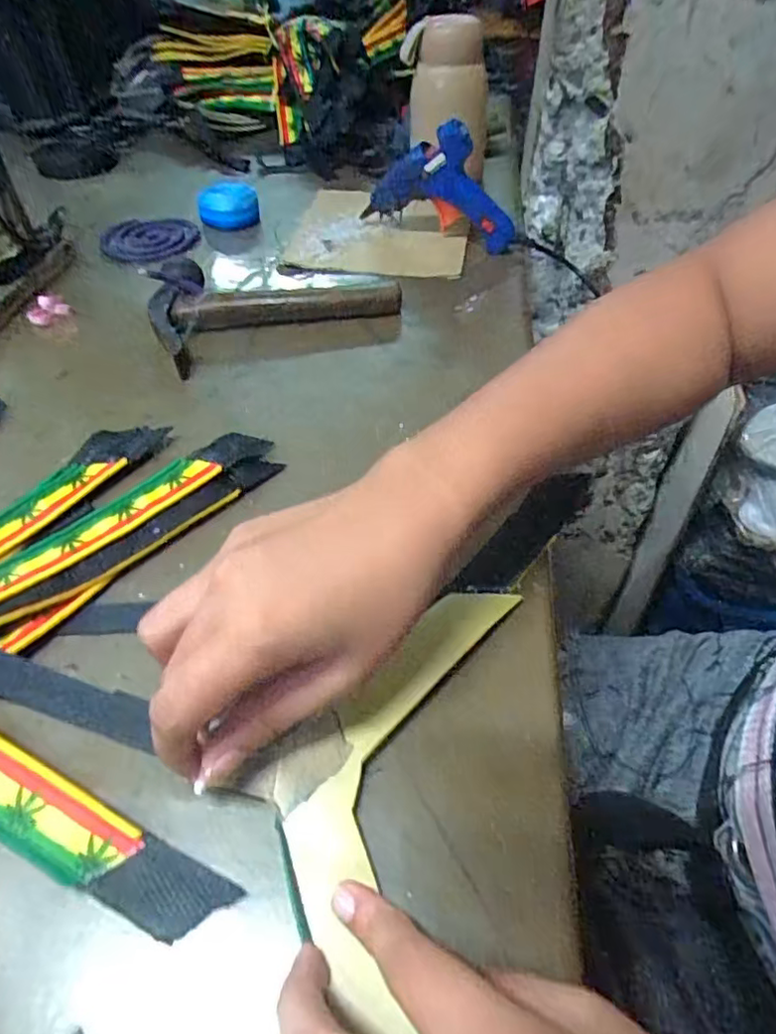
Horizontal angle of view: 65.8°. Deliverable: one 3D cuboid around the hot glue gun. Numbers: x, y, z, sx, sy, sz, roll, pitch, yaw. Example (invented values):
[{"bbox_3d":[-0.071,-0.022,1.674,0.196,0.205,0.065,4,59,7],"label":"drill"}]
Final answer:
[{"bbox_3d":[0.047,-0.280,0.502,0.128,0.083,0.030,28,55,23],"label":"hot glue gun"}]

